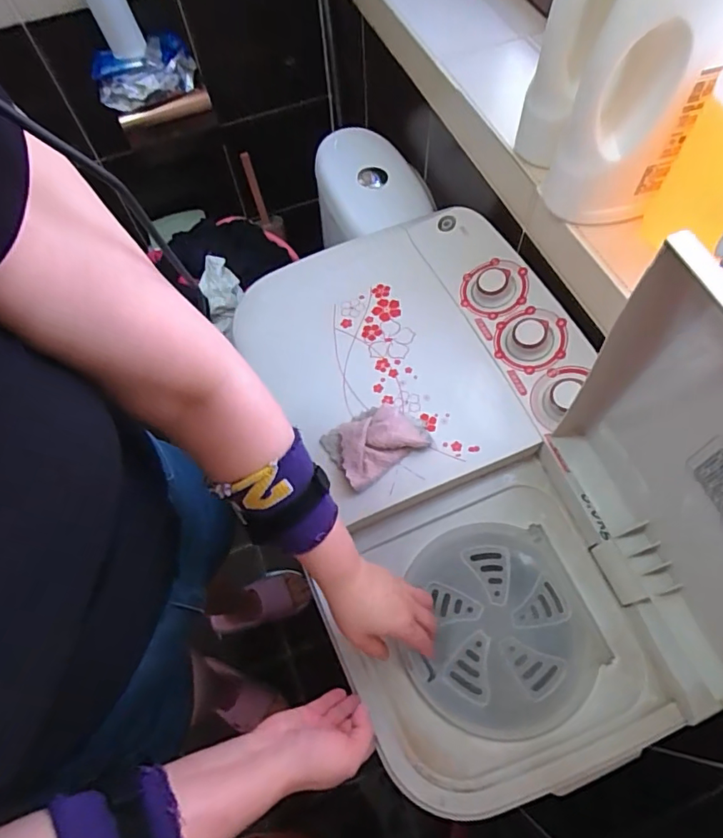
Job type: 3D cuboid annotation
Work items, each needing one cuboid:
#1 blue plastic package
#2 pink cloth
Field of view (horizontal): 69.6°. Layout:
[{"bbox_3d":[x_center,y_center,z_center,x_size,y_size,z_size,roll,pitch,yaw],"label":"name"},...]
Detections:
[{"bbox_3d":[-0.479,-0.764,1.153,0.213,0.080,0.105,-33,67,-13],"label":"blue plastic package"},{"bbox_3d":[0.016,0.021,0.623,0.109,0.026,0.084,-31,66,-12],"label":"pink cloth"}]

